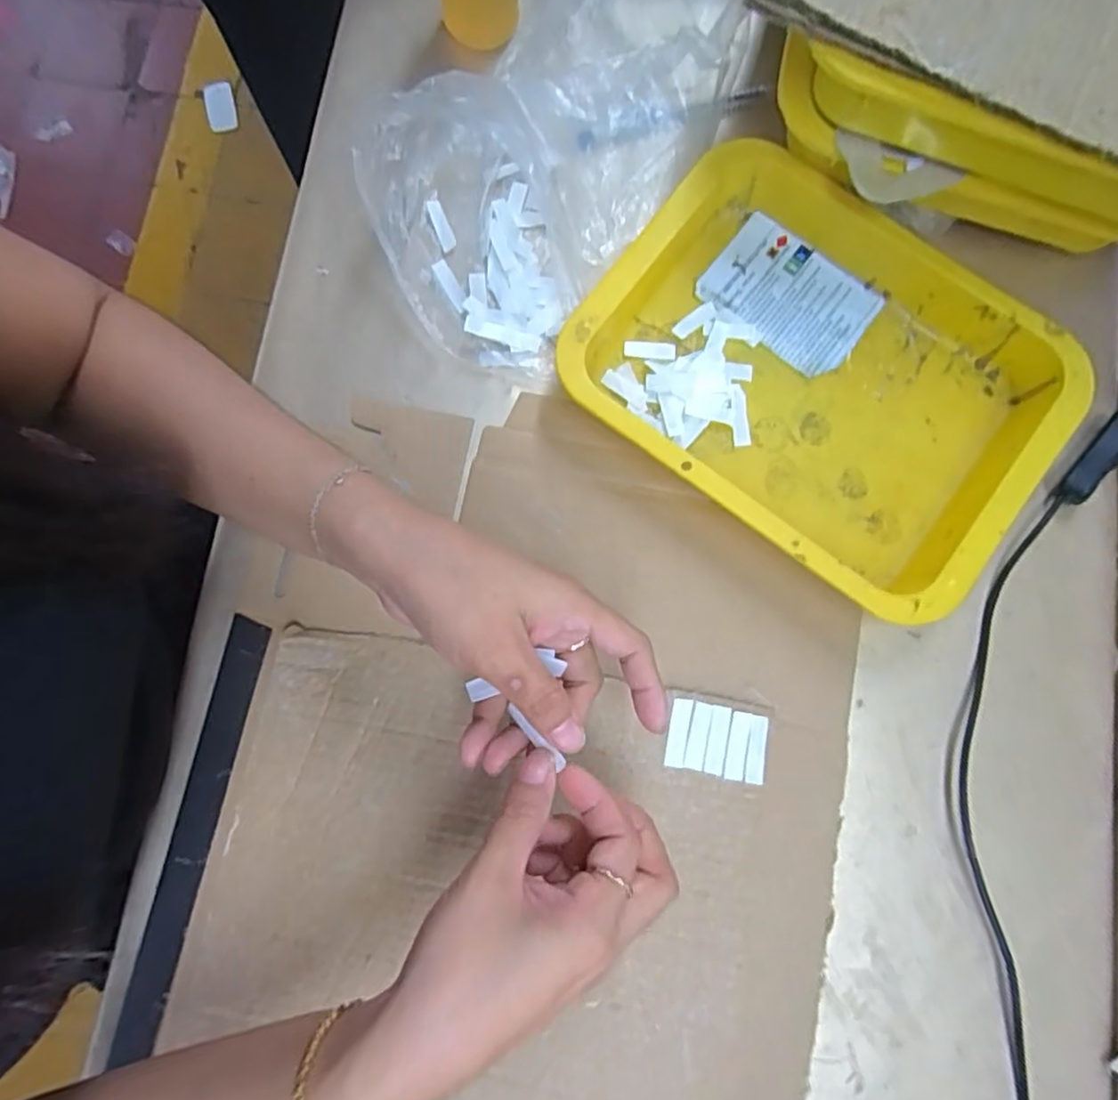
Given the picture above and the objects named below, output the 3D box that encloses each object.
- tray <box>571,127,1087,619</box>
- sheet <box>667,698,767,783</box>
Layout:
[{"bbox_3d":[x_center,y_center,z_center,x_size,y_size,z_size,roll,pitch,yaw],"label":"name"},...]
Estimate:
[{"bbox_3d":[0.147,-0.100,0.388,0.249,0.043,0.196,37,82,7],"label":"tray"},{"bbox_3d":[0.087,0.105,0.366,0.054,0.004,0.037,12,80,3],"label":"sheet"}]

